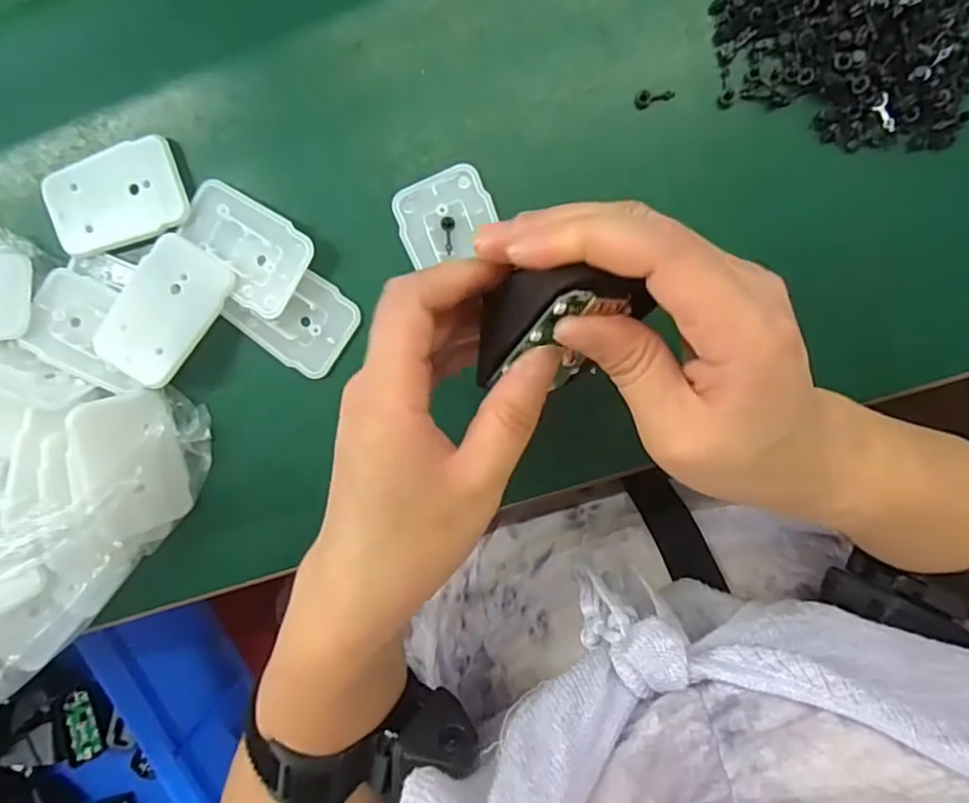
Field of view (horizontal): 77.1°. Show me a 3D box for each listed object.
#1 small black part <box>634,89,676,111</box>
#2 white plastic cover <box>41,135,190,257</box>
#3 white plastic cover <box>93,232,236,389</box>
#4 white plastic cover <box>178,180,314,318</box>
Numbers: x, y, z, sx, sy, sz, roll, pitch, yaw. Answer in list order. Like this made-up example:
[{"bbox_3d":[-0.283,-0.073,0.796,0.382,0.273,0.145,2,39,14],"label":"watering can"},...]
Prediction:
[{"bbox_3d":[0.077,-0.138,0.275,0.018,0.005,0.008,-13,95,5],"label":"small black part"},{"bbox_3d":[-0.177,-0.097,0.289,0.066,0.007,0.039,-15,95,5],"label":"white plastic cover"},{"bbox_3d":[-0.154,-0.043,0.288,0.042,0.009,0.067,32,97,0],"label":"white plastic cover"},{"bbox_3d":[-0.115,-0.074,0.292,0.066,0.009,0.044,37,97,0],"label":"white plastic cover"}]

